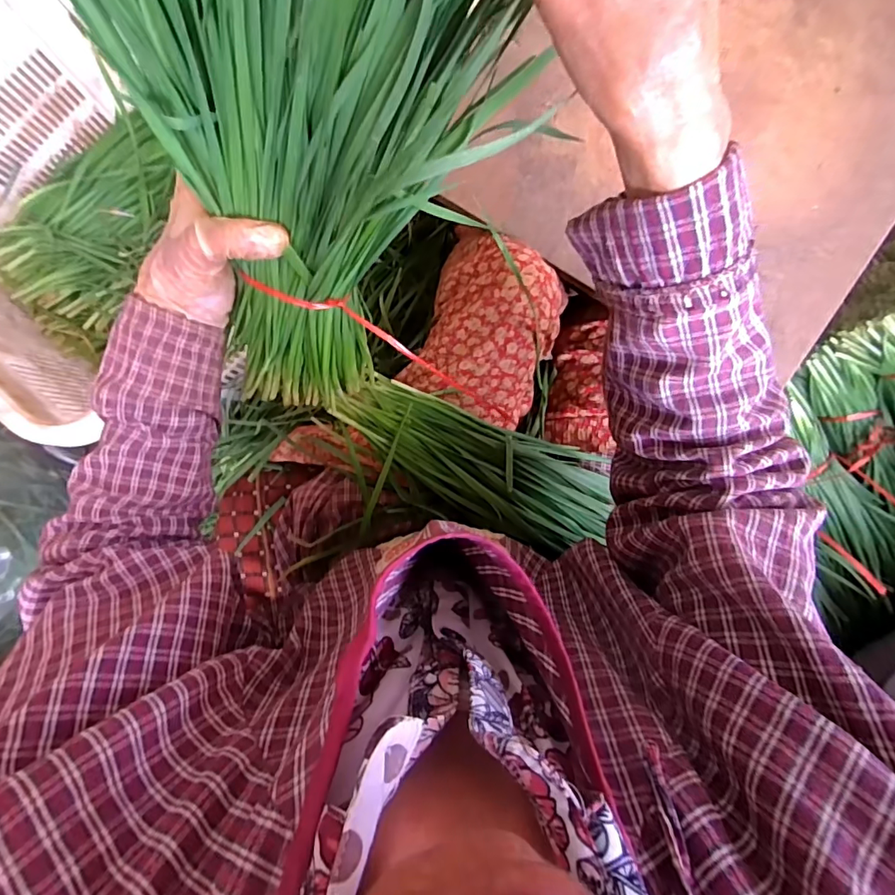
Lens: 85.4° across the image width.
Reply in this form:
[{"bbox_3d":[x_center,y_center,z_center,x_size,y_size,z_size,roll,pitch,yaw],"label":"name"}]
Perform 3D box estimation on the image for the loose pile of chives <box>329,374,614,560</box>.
[{"bbox_3d":[0.027,0.019,0.459,0.264,0.050,0.098,19,87,0],"label":"loose pile of chives"}]

